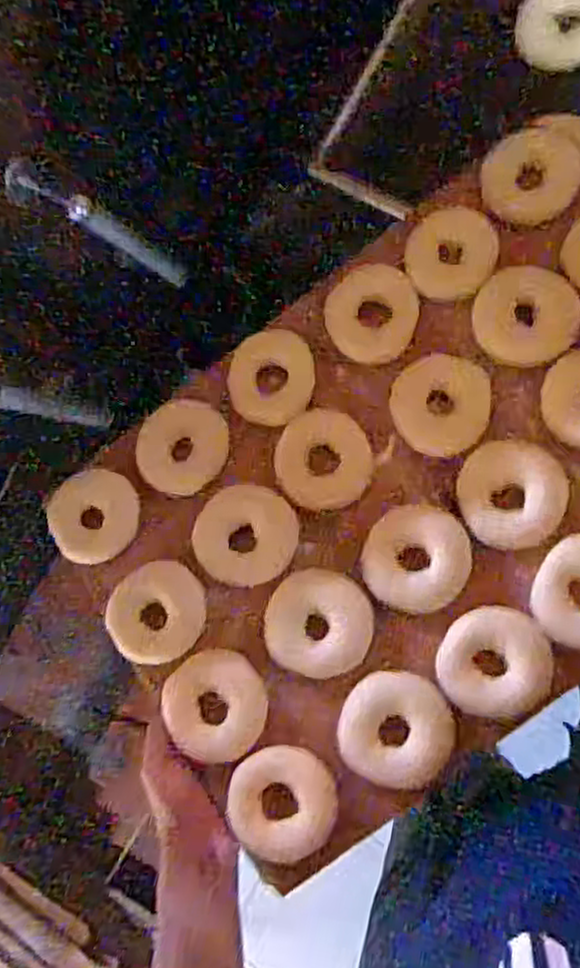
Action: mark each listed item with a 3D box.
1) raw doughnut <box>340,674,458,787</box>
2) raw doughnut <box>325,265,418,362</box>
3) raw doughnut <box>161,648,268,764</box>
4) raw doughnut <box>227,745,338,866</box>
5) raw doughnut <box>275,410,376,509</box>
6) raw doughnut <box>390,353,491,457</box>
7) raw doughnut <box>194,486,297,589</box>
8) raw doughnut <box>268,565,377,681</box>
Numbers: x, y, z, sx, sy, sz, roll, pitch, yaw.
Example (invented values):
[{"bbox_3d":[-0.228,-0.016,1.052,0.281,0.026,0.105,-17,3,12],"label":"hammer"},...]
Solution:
[{"bbox_3d":[0.089,0.204,0.628,0.091,0.025,0.089,9,83,4],"label":"raw doughnut"},{"bbox_3d":[0.077,-0.161,0.706,0.084,0.016,0.096,1,68,2],"label":"raw doughnut"},{"bbox_3d":[-0.066,0.191,0.647,0.088,0.017,0.089,8,69,5],"label":"raw doughnut"},{"bbox_3d":[-0.004,0.266,0.625,0.083,0.017,0.090,-1,68,2],"label":"raw doughnut"},{"bbox_3d":[0.031,-0.024,0.684,0.085,0.020,0.090,-1,68,2],"label":"raw doughnut"},{"bbox_3d":[0.135,-0.072,0.673,0.084,0.017,0.091,6,68,4],"label":"raw doughnut"},{"bbox_3d":[-0.041,0.046,0.679,0.093,0.016,0.087,6,68,4],"label":"raw doughnut"},{"bbox_3d":[0.025,0.121,0.652,0.091,0.020,0.089,12,69,7],"label":"raw doughnut"}]

